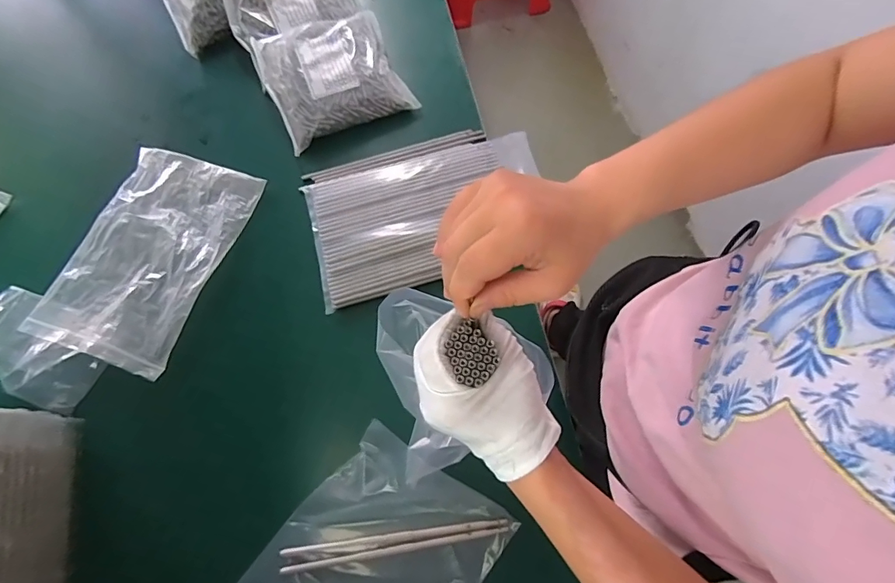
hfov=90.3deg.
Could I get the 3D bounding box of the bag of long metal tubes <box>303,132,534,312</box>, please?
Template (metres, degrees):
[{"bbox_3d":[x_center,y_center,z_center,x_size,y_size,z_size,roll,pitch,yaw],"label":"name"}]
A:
[{"bbox_3d":[-0.028,-0.118,0.606,0.317,0.023,0.209,-15,70,-4],"label":"bag of long metal tubes"}]

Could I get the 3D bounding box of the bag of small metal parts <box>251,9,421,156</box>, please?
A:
[{"bbox_3d":[-0.170,-0.323,0.654,0.188,0.046,0.181,-24,71,-7],"label":"bag of small metal parts"}]

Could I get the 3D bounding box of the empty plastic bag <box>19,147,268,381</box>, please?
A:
[{"bbox_3d":[-0.398,-0.055,0.597,0.186,0.023,0.294,19,71,4],"label":"empty plastic bag"}]

